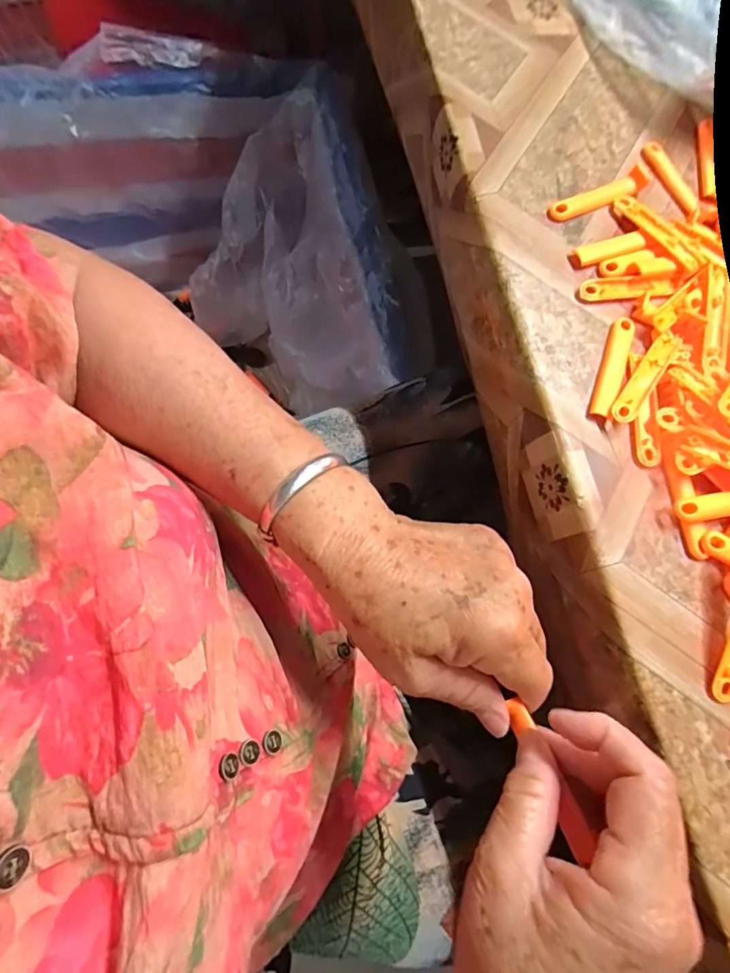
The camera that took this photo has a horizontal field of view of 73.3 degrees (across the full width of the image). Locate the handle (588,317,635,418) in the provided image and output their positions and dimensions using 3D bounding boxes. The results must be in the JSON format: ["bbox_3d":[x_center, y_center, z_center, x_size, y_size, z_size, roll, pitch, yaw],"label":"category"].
[{"bbox_3d":[0.156,-0.076,0.307,0.014,0.007,0.074,22,74,2],"label":"handle"}]

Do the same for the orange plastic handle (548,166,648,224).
[{"bbox_3d":[0.165,-0.205,0.345,0.084,0.006,0.017,-27,78,-11],"label":"orange plastic handle"}]

